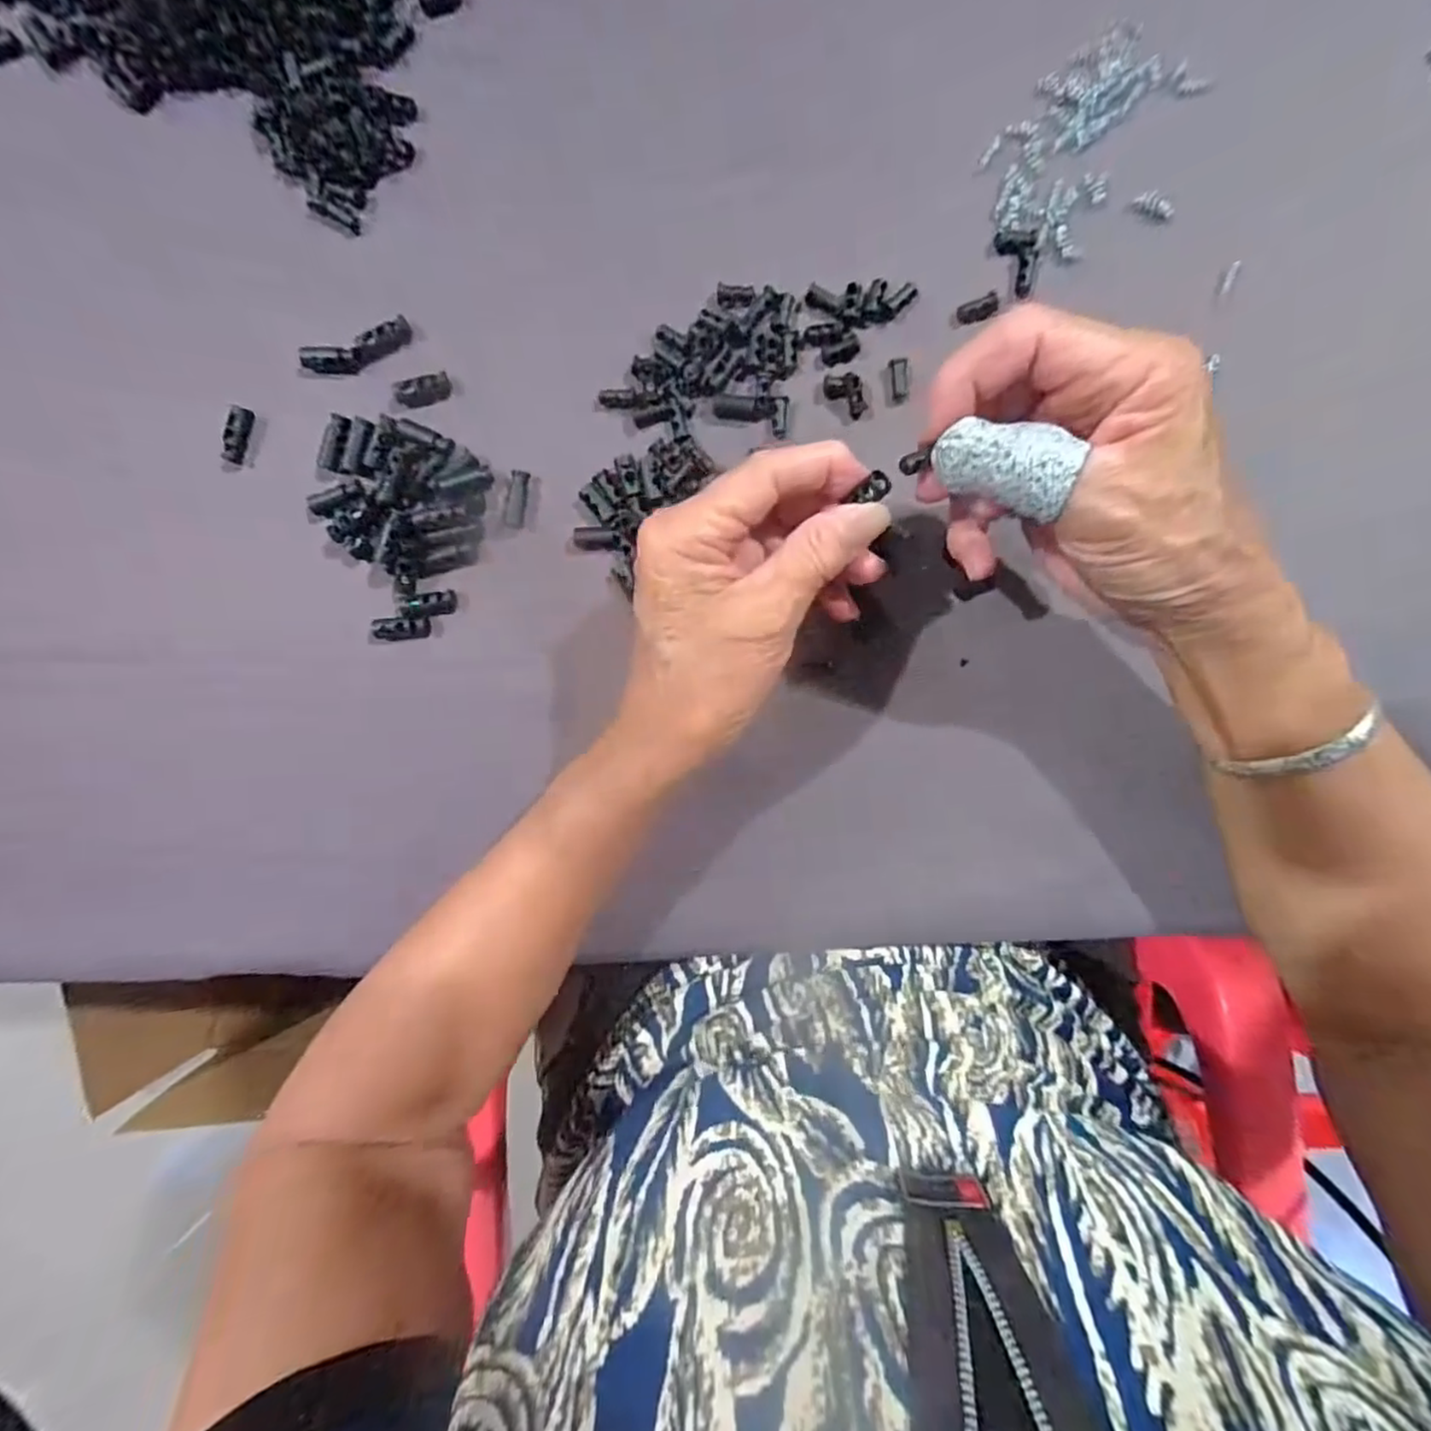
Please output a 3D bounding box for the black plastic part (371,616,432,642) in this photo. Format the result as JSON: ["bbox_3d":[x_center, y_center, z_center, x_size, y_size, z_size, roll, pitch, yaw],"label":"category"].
[{"bbox_3d":[-0.144,-0.040,0.301,0.025,0.004,0.010,-5,94,2],"label":"black plastic part"}]

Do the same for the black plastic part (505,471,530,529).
[{"bbox_3d":[-0.089,-0.097,0.297,0.007,0.010,0.025,14,94,1],"label":"black plastic part"}]

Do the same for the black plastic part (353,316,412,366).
[{"bbox_3d":[-0.150,-0.169,0.298,0.028,0.011,0.007,-40,92,-12],"label":"black plastic part"}]

